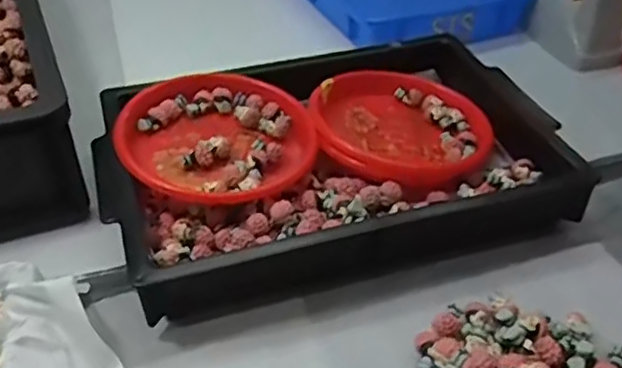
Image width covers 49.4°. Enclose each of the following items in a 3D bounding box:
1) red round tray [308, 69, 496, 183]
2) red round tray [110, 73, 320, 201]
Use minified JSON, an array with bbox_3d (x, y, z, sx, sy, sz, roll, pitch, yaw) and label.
[{"bbox_3d":[0.089,-0.061,0.672,0.175,0.035,0.173,2,39,-1],"label":"red round tray"},{"bbox_3d":[-0.088,-0.043,0.626,0.163,0.034,0.174,2,39,-1],"label":"red round tray"}]

